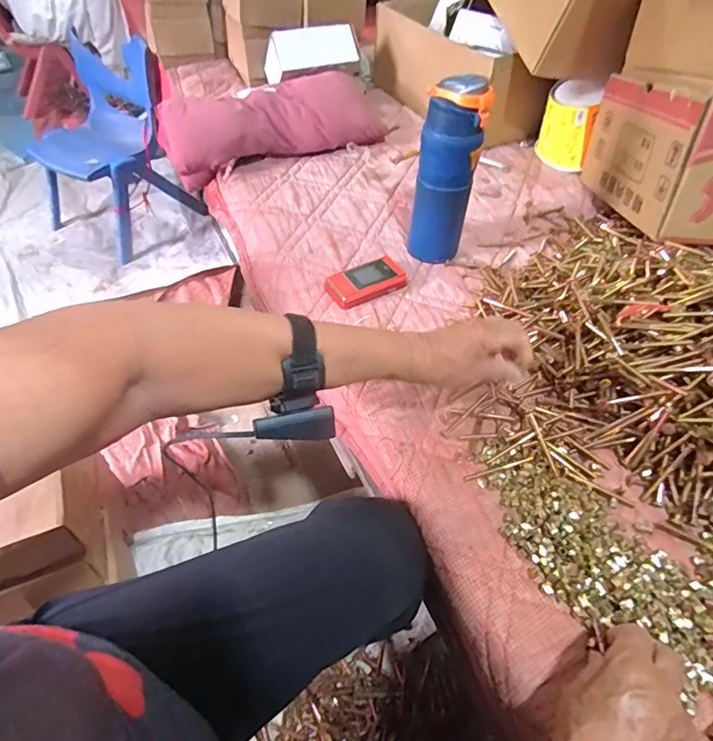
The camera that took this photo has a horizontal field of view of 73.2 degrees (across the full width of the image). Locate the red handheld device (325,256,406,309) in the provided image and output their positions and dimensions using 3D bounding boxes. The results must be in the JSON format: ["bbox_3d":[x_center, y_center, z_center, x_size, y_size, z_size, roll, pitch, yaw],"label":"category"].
[{"bbox_3d":[0.012,-0.121,0.653,0.108,0.021,0.060,-25,56,-20],"label":"red handheld device"}]

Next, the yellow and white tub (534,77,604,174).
[{"bbox_3d":[0.375,-0.436,0.861,0.080,0.124,0.094,12,52,8],"label":"yellow and white tub"}]

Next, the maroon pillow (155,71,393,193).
[{"bbox_3d":[-0.155,-0.464,0.896,0.406,0.097,0.176,-20,54,-16],"label":"maroon pillow"}]

